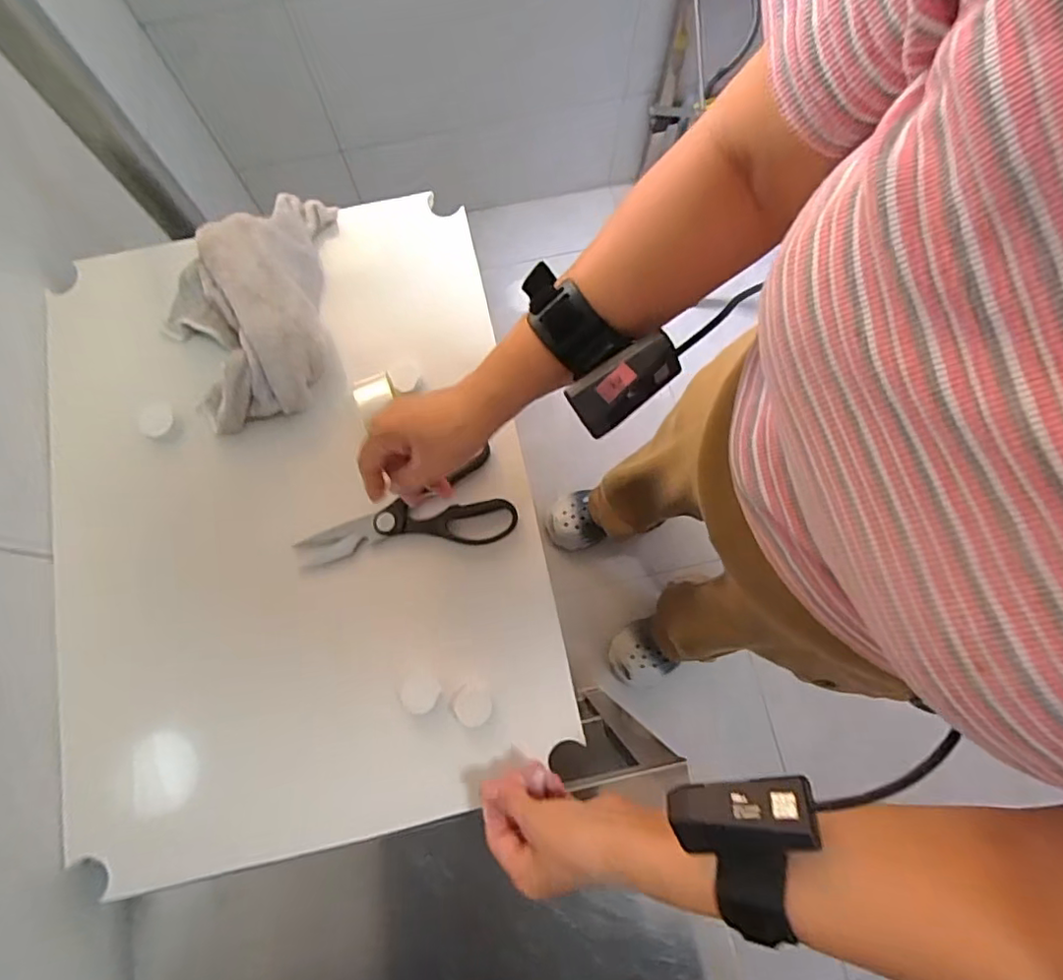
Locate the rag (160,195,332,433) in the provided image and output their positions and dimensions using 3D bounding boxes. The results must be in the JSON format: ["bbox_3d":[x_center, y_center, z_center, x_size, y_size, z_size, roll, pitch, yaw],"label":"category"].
[{"bbox_3d":[-0.255,-0.170,0.541,0.168,0.054,0.219,-15,77,-4],"label":"rag"}]

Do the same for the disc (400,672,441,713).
[{"bbox_3d":[-0.090,0.162,0.474,0.030,0.004,0.030,29,78,7],"label":"disc"}]

